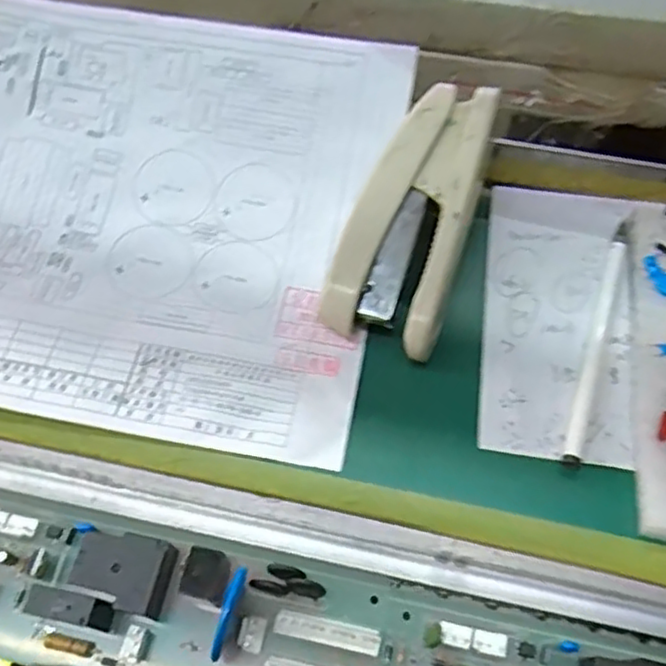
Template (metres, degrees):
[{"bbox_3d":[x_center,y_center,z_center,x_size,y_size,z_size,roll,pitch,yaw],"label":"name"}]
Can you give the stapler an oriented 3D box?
[{"bbox_3d":[0.038,-0.049,0.299,0.050,0.031,0.115,23,86,10],"label":"stapler"}]

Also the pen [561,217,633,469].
[{"bbox_3d":[0.117,-0.002,0.299,0.009,0.009,0.129,19,64,9],"label":"pen"}]

